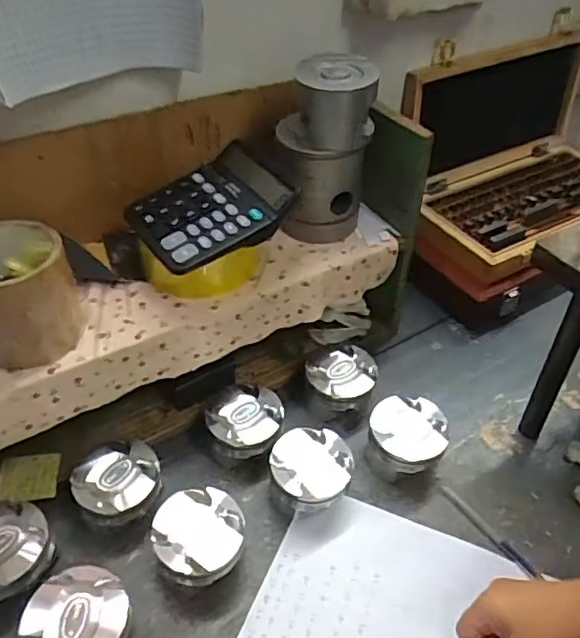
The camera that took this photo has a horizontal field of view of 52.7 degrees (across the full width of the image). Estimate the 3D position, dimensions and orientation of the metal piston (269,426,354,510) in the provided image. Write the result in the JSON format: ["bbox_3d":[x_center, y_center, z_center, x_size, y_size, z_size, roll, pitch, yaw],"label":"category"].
[{"bbox_3d":[0.020,0.153,0.580,0.077,0.055,0.082,1,42,0],"label":"metal piston"}]

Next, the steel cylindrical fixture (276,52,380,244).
[{"bbox_3d":[0.035,-0.165,0.596,0.090,0.174,0.077,5,43,4],"label":"steel cylindrical fixture"}]

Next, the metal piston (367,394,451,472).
[{"bbox_3d":[0.121,0.127,0.615,0.079,0.053,0.084,8,43,8],"label":"metal piston"}]

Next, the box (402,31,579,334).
[{"bbox_3d":[0.344,-0.213,0.851,0.421,0.266,0.258,-21,47,-23],"label":"box"}]

